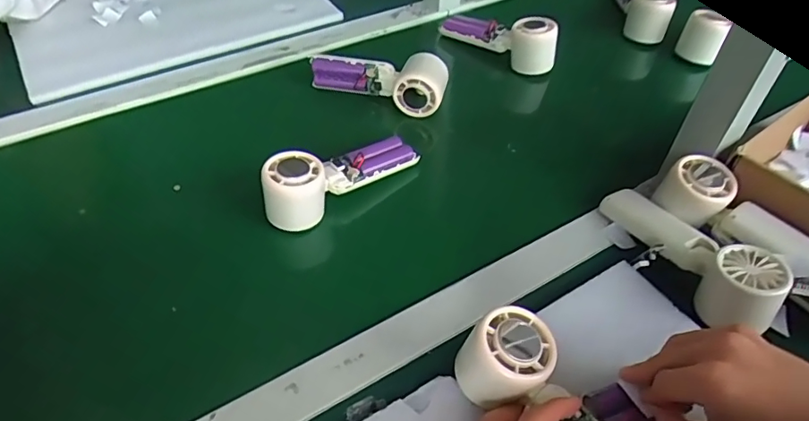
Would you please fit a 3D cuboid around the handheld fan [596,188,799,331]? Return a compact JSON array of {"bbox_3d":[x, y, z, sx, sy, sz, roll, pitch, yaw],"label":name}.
[{"bbox_3d":[0.242,0.030,0.464,0.054,0.048,0.163,-20,50,-19],"label":"handheld fan"}]

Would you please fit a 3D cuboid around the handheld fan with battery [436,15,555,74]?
[{"bbox_3d":[0.126,-0.244,0.735,0.175,0.056,0.050,33,54,27],"label":"handheld fan with battery"}]

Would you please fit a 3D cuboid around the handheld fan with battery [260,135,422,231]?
[{"bbox_3d":[-0.063,-0.043,0.530,0.160,0.054,0.046,-30,53,-27],"label":"handheld fan with battery"}]

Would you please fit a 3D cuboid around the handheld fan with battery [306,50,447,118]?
[{"bbox_3d":[-0.030,-0.162,0.648,0.163,0.052,0.051,16,48,14],"label":"handheld fan with battery"}]

